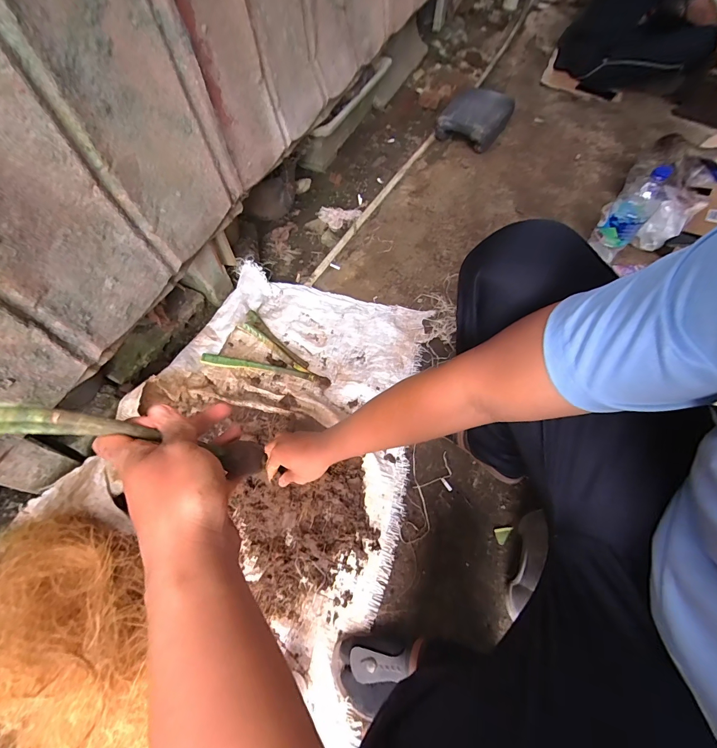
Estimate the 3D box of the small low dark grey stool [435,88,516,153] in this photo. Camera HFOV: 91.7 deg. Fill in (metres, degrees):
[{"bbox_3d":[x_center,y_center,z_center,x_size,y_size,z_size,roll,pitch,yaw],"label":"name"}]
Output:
[{"bbox_3d":[0.431,-0.940,1.275,0.220,0.123,0.229,25,64,11],"label":"small low dark grey stool"}]

